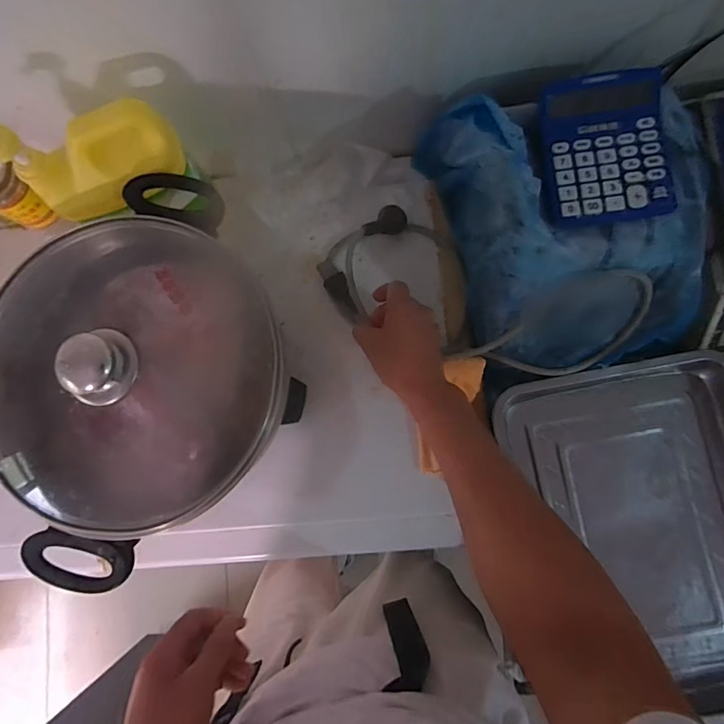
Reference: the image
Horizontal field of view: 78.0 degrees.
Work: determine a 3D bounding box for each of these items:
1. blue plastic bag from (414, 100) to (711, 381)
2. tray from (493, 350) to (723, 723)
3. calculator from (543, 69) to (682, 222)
[{"bbox_3d":[0.236,-0.153,0.498,0.253,0.171,0.313,-14,83,4],"label":"blue plastic bag"},{"bbox_3d":[0.333,0.198,0.518,0.283,0.043,0.389,-11,83,5],"label":"tray"},{"bbox_3d":[0.245,-0.216,0.446,0.117,0.025,0.146,-6,84,5],"label":"calculator"}]

